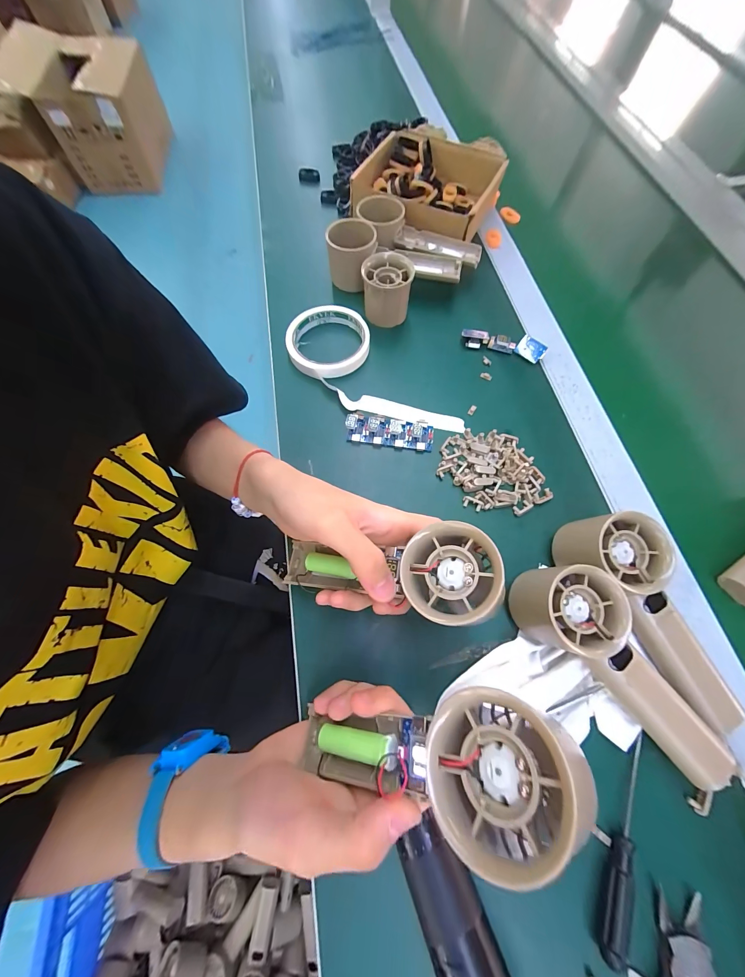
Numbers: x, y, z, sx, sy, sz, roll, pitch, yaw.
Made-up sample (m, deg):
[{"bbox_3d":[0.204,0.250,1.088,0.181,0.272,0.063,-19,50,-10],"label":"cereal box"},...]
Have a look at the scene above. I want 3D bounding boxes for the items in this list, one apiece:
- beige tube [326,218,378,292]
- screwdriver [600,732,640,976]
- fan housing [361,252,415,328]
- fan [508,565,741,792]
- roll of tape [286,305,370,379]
[{"bbox_3d":[-0.024,-0.280,0.388,0.056,0.053,0.065,2,69,0],"label":"beige tube"},{"bbox_3d":[0.160,0.225,0.207,0.013,0.012,0.116,23,70,8],"label":"screwdriver"},{"bbox_3d":[0.018,-0.229,0.375,0.056,0.055,0.057,14,69,4],"label":"fan housing"},{"bbox_3d":[0.175,0.121,0.226,0.163,0.060,0.056,42,73,14],"label":"fan"},{"bbox_3d":[-0.049,-0.164,0.358,0.090,0.023,0.087,0,69,-1],"label":"roll of tape"}]

